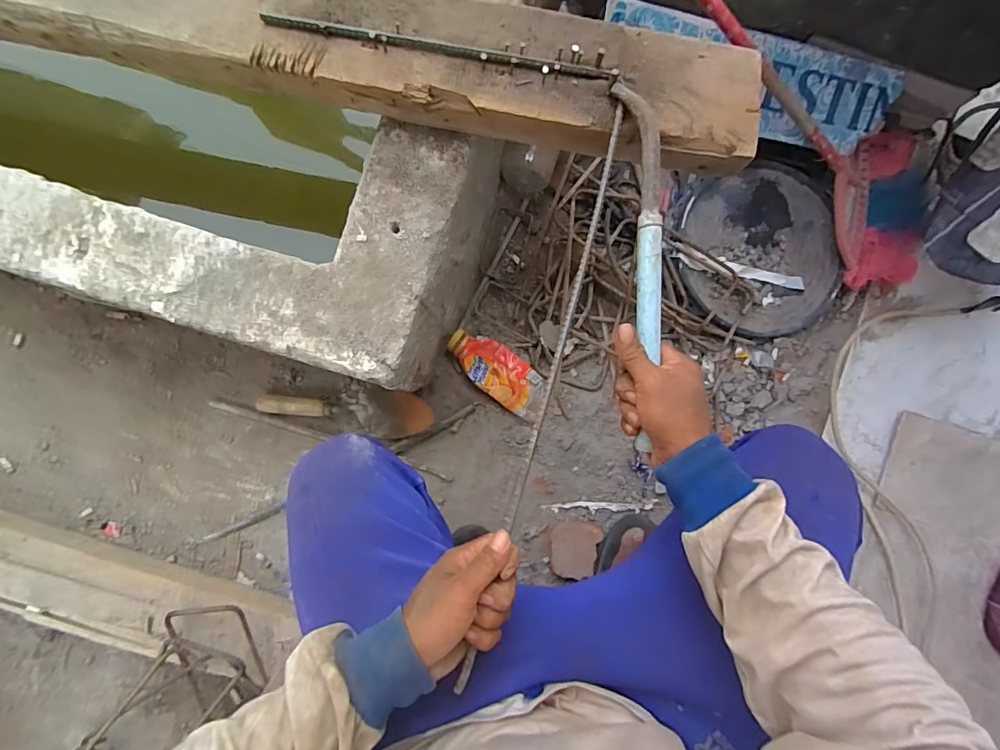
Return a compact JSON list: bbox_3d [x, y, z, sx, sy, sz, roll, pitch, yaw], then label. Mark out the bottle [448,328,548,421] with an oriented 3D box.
[{"bbox_3d":[-0.002,-0.003,0.742,0.182,0.041,0.079,36,88,0],"label":"bottle"}]

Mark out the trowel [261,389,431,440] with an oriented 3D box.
[{"bbox_3d":[-0.248,0.053,0.732,0.283,0.060,0.077,9,88,-1],"label":"trowel"}]

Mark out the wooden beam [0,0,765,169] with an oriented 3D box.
[{"bbox_3d":[-0.526,-0.398,0.444,1.404,0.048,0.128,10,88,-1],"label":"wooden beam"}]

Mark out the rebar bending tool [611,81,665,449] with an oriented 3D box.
[{"bbox_3d":[0.133,-0.102,0.422,0.039,0.024,0.338,-1,89,-1],"label":"rebar bending tool"}]

